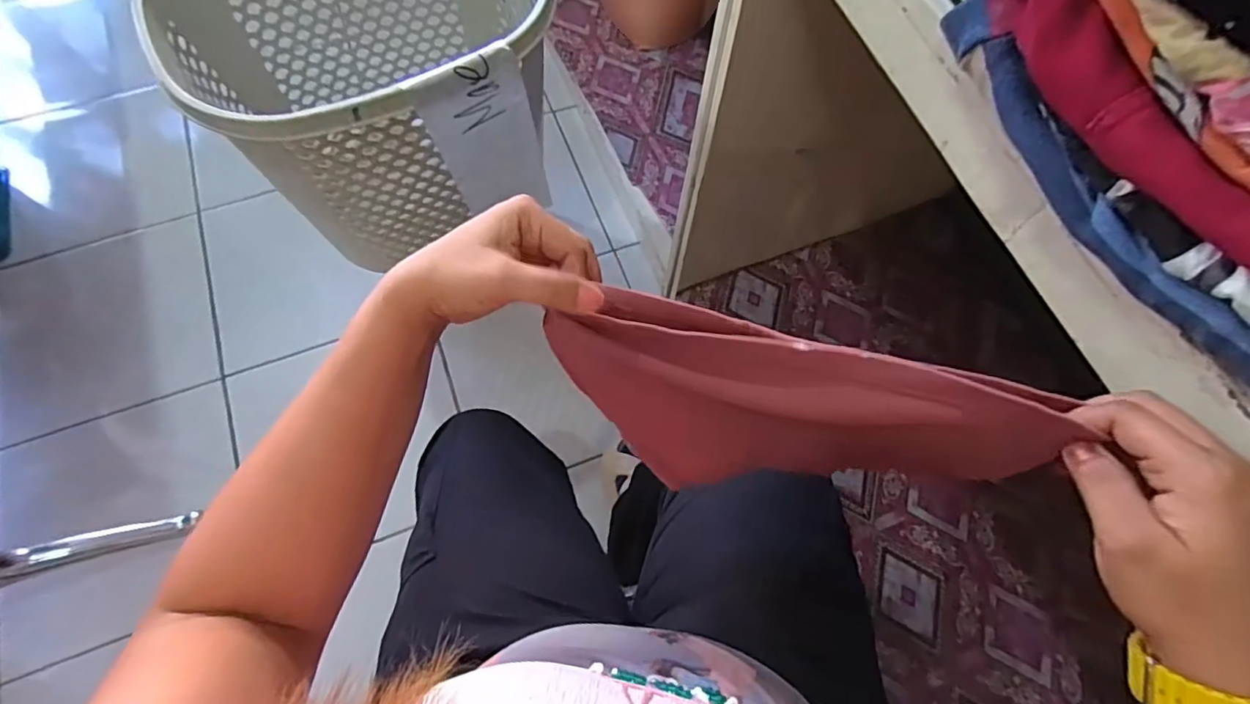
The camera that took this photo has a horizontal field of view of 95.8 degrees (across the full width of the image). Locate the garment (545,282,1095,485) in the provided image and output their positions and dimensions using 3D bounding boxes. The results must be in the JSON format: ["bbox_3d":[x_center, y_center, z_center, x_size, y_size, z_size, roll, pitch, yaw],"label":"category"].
[{"bbox_3d":[0.098,0.046,0.370,0.294,0.151,0.073,14,70,3],"label":"garment"}]

